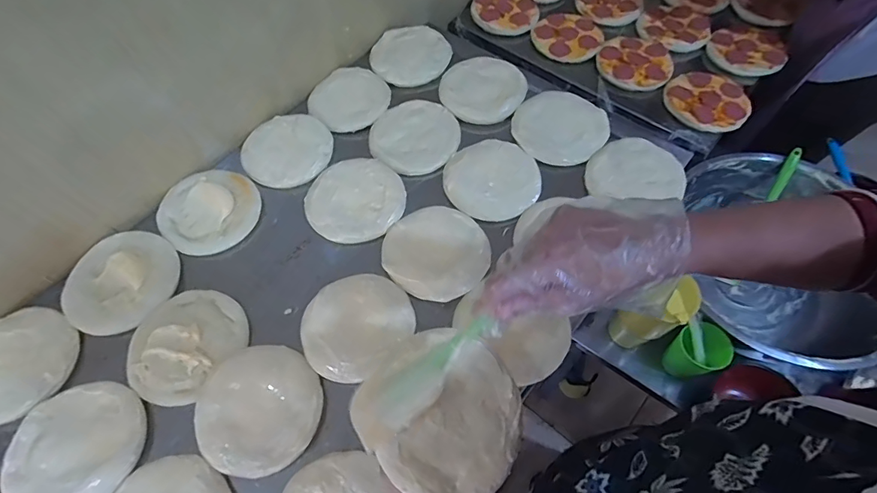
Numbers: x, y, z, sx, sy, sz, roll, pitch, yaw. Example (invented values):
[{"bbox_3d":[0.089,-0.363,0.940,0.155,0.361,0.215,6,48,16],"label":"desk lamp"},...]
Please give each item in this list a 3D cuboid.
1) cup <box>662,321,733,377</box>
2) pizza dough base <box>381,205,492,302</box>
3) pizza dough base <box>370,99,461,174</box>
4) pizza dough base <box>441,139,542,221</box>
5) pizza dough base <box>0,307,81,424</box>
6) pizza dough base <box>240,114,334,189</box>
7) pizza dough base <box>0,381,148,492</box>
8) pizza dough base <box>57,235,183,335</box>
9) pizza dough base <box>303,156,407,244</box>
[{"bbox_3d":[0.422,0.172,0.731,0.076,0.090,0.069,-18,62,-8],"label":"cup"},{"bbox_3d":[-0.002,0.004,0.633,0.145,0.014,0.138,-1,61,1],"label":"pizza dough base"},{"bbox_3d":[-0.040,-0.186,0.744,0.143,0.012,0.141,13,62,9],"label":"pizza dough base"},{"bbox_3d":[0.083,-0.109,0.690,0.139,0.018,0.137,-1,61,1],"label":"pizza dough base"},{"bbox_3d":[-0.545,0.143,0.571,0.134,0.028,0.142,-1,61,1],"label":"pizza dough base"},{"bbox_3d":[-0.250,-0.162,0.742,0.143,0.018,0.135,-1,61,1],"label":"pizza dough base"},{"bbox_3d":[-0.424,0.231,0.519,0.146,0.011,0.142,-25,63,-12],"label":"pizza dough base"},{"bbox_3d":[-0.451,0.049,0.637,0.151,0.017,0.143,-9,61,-3],"label":"pizza dough base"},{"bbox_3d":[-0.127,-0.075,0.687,0.145,0.017,0.143,-1,61,1],"label":"pizza dough base"}]

